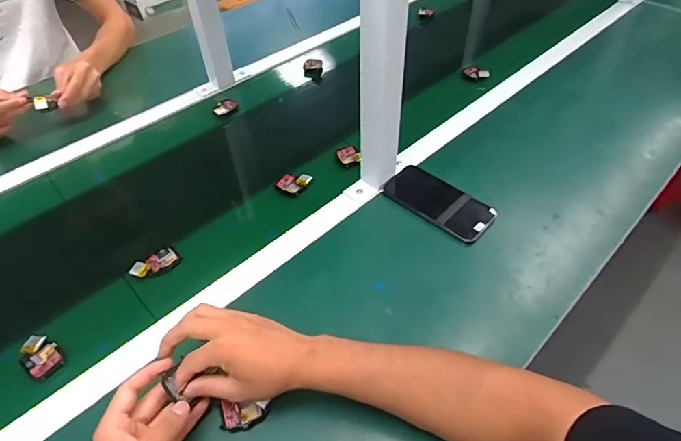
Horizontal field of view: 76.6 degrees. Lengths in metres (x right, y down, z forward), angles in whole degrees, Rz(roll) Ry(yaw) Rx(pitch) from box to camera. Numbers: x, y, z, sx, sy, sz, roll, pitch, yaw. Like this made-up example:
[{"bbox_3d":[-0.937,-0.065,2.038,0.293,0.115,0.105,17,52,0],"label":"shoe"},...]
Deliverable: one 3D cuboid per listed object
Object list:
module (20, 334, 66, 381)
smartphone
[{"bbox_3d":[-0.344,0.155,0.494,0.052,0.012,0.035,31,56,26],"label":"module"},{"bbox_3d":[0.145,-0.030,0.647,0.161,0.018,0.080,32,56,26],"label":"smartphone"}]

